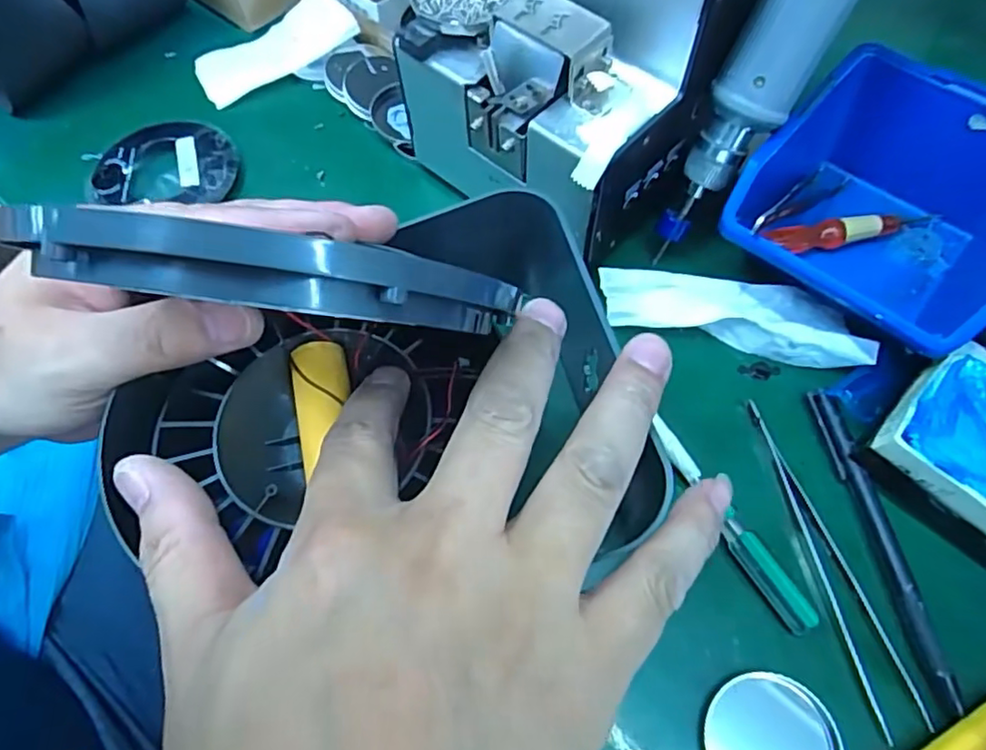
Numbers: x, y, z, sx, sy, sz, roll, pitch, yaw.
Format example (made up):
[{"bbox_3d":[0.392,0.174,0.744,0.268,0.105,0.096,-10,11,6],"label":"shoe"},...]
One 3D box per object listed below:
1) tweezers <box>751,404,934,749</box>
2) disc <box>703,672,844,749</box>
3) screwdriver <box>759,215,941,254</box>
[{"bbox_3d":[0.139,0.073,0.254,0.015,0.013,0.134,-12,63,-5],"label":"tweezers"},{"bbox_3d":[0.100,0.133,0.220,0.045,0.010,0.045,-1,63,1],"label":"disc"},{"bbox_3d":[0.181,-0.073,0.310,0.085,0.012,0.011,-6,63,-2],"label":"screwdriver"}]

